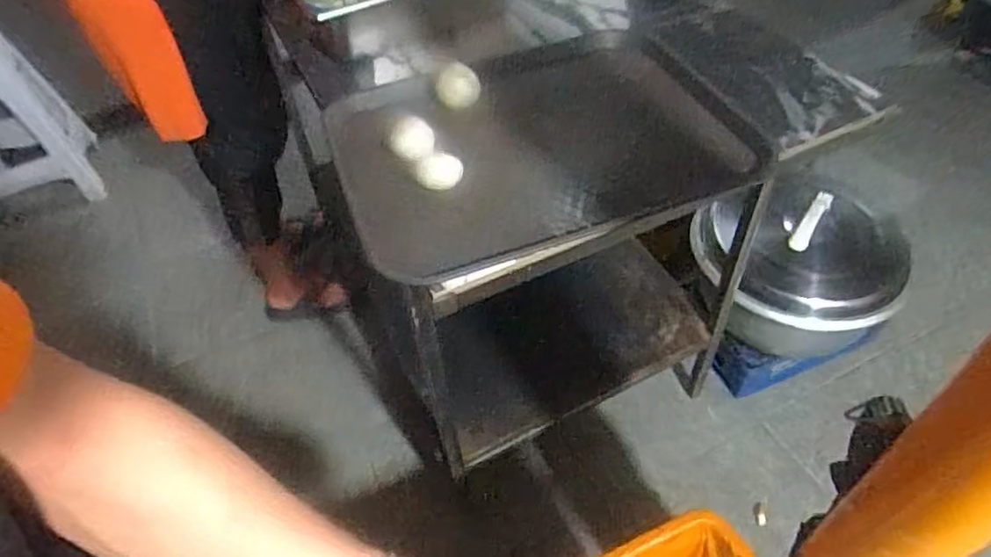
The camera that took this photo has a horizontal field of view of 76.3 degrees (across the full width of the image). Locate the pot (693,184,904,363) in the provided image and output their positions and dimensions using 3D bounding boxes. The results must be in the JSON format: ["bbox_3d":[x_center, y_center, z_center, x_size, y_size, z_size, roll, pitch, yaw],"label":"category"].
[{"bbox_3d":[0.642,-0.005,1.320,0.346,0.221,0.336,-3,49,3],"label":"pot"}]

